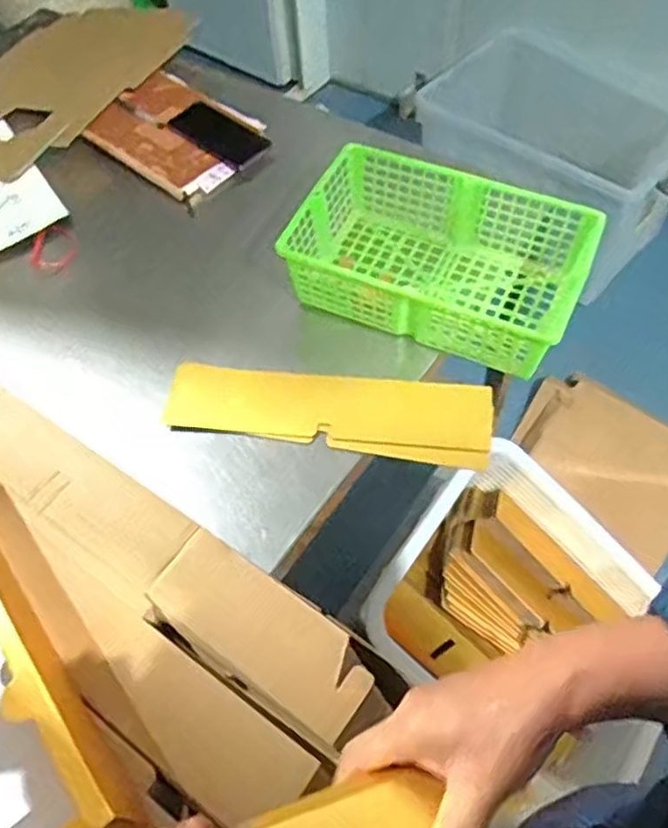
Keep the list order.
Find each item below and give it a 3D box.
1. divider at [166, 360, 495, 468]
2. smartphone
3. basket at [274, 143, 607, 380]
[{"bbox_3d":[-0.008,-0.005,0.794,0.367,0.016,0.095,6,58,7],"label":"divider"},{"bbox_3d":[-0.173,-0.427,1.055,0.162,0.016,0.082,31,64,21],"label":"smartphone"},{"bbox_3d":[0.129,-0.189,0.858,0.338,0.099,0.204,21,61,16],"label":"basket"}]

